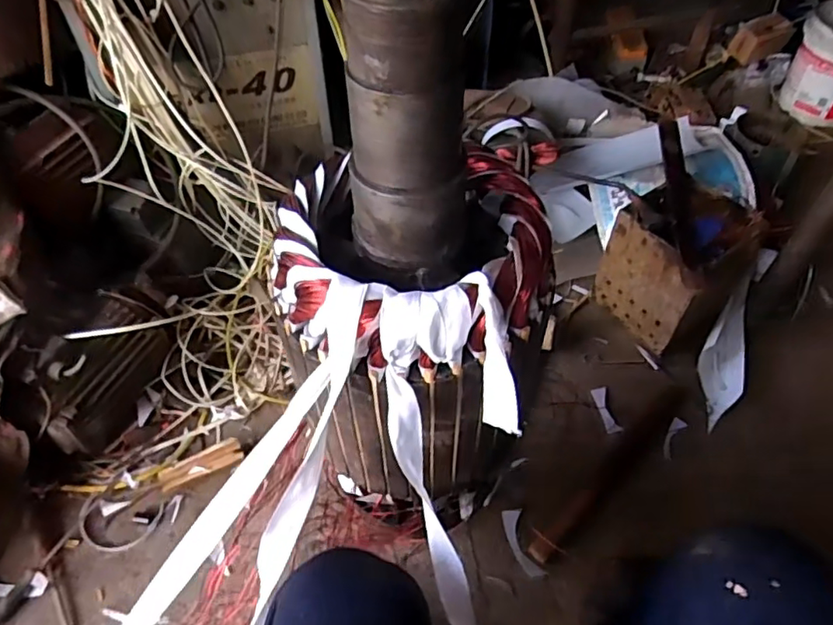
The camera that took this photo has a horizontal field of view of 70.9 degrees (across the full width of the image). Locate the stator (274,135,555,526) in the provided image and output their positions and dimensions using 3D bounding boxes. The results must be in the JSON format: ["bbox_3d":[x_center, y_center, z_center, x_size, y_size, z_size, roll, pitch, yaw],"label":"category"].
[{"bbox_3d":[-0.005,0.024,0.523,0.212,0.264,0.256,13,52,12],"label":"stator"}]

